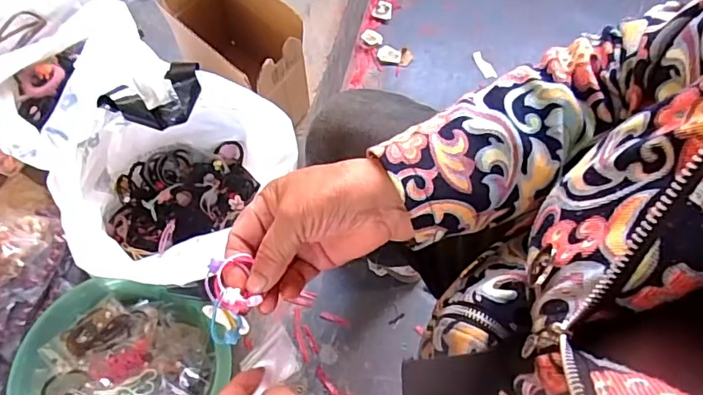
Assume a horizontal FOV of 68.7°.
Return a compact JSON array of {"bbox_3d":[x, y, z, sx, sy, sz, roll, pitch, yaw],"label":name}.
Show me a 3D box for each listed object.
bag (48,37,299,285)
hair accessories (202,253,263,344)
[{"bbox_3d":[-0.218,-0.015,0.628,0.237,0.189,0.256,31,65,18],"label":"bag"},{"bbox_3d":[-0.079,0.068,0.336,0.036,0.037,0.044,-20,61,-10],"label":"hair accessories"}]

